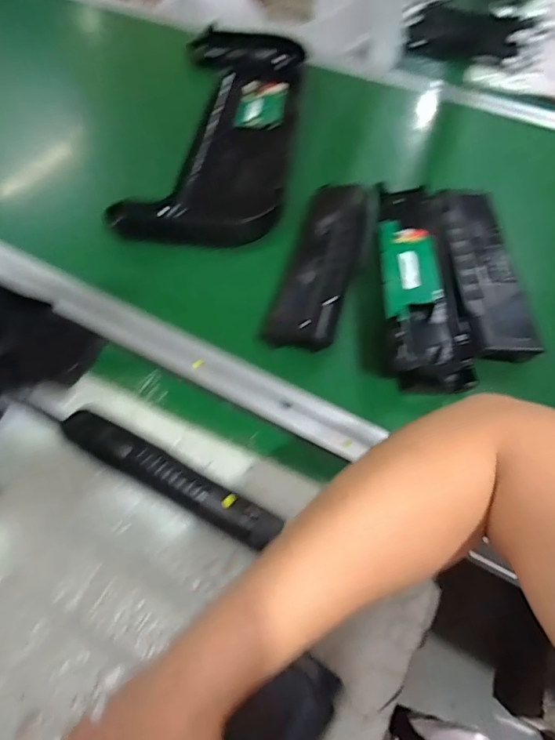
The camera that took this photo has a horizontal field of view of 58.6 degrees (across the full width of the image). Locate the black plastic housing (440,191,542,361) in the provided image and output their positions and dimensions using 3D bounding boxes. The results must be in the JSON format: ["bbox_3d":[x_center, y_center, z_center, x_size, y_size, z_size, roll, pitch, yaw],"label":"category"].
[{"bbox_3d":[0.226,-0.121,0.550,0.065,0.029,0.251,1,55,-2],"label":"black plastic housing"}]

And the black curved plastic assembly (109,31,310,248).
[{"bbox_3d":[-0.071,-0.363,0.723,0.196,0.049,0.478,7,55,2],"label":"black curved plastic assembly"}]

